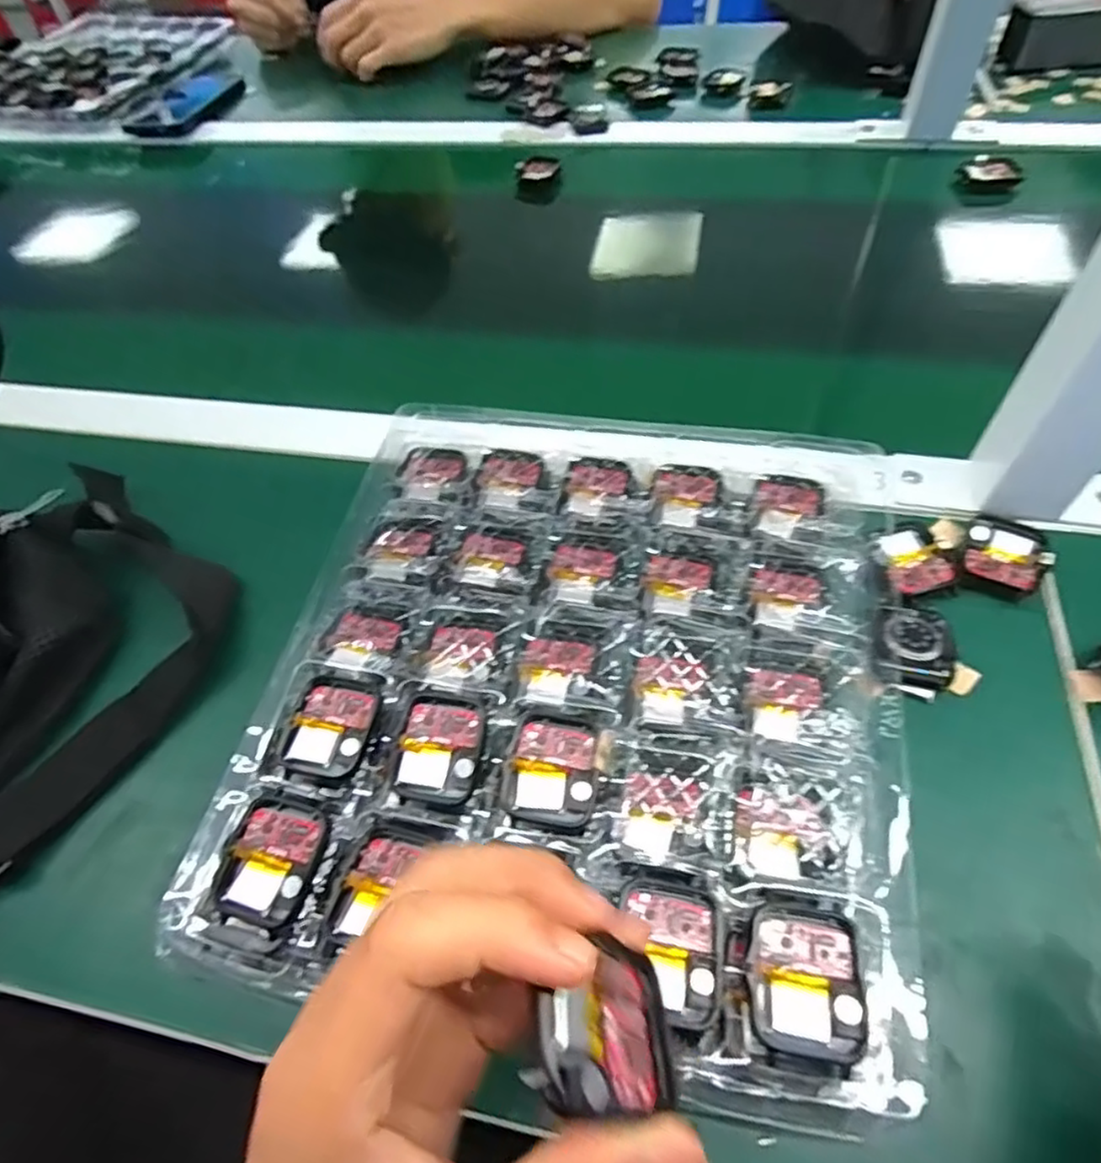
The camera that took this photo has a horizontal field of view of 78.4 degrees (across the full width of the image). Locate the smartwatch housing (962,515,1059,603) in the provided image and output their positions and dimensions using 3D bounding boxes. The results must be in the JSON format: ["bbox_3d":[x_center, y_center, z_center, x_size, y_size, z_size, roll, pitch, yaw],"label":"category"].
[{"bbox_3d":[0.230,-0.013,0.341,0.037,0.009,0.045,21,60,18],"label":"smartwatch housing"}]

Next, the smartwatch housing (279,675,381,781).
[{"bbox_3d":[-0.093,0.062,0.291,0.036,0.007,0.043,7,57,9],"label":"smartwatch housing"}]

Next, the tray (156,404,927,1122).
[{"bbox_3d":[0.015,0.039,0.310,0.270,0.035,0.283,7,57,9],"label":"tray"}]

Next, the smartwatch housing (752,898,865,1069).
[{"bbox_3d":[0.085,0.132,0.224,0.036,0.007,0.043,6,57,9],"label":"smartwatch housing"}]

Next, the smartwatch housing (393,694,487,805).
[{"bbox_3d":[-0.045,0.068,0.277,0.035,0.009,0.040,7,57,9],"label":"smartwatch housing"}]

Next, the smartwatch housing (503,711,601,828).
[{"bbox_3d":[0.001,0.075,0.273,0.036,0.010,0.042,7,57,10],"label":"smartwatch housing"}]

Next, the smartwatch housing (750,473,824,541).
[{"bbox_3d":[0.123,-0.039,0.350,0.034,0.012,0.033,14,58,14],"label":"smartwatch housing"}]

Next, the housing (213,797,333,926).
[{"bbox_3d":[-0.105,0.106,0.258,0.036,0.008,0.043,9,57,11],"label":"housing"}]

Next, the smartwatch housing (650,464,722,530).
[{"bbox_3d":[0.071,-0.045,0.357,0.034,0.014,0.037,10,57,11],"label":"smartwatch housing"}]

